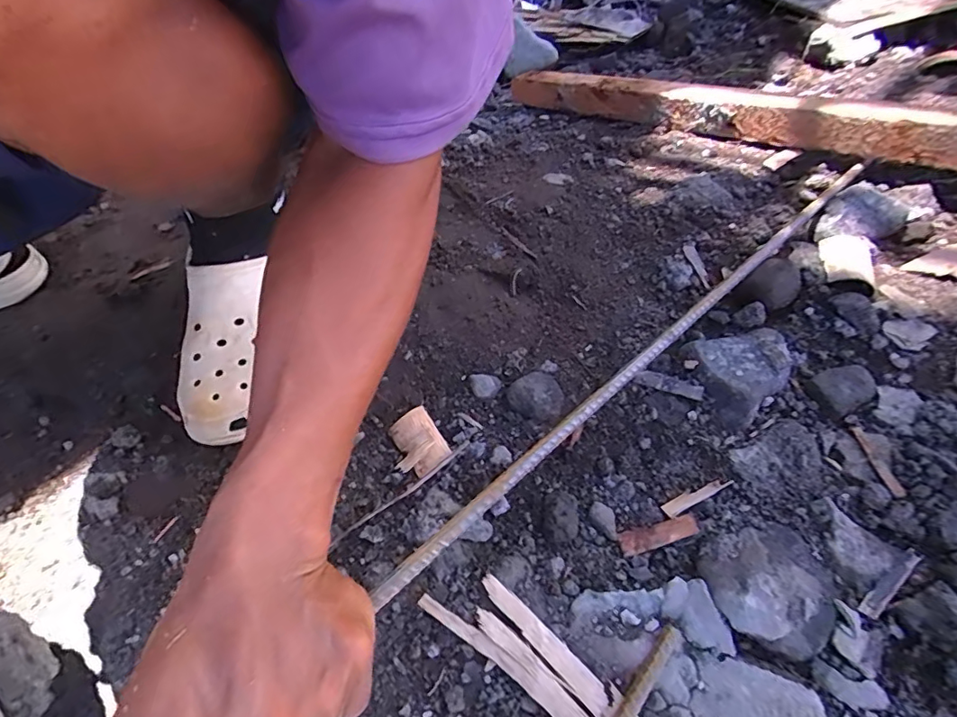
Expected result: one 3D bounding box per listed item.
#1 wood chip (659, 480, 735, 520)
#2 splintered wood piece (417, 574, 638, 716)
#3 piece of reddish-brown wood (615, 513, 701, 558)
[{"bbox_3d":[0.160,0.100,0.382,0.053,0.007,0.011,-24,61,-13],"label":"wood chip"},{"bbox_3d":[0.050,0.202,0.316,0.187,0.012,0.044,39,66,22],"label":"splintered wood piece"},{"bbox_3d":[0.129,0.127,0.375,0.055,0.006,0.016,-22,56,10],"label":"piece of reddish-brown wood"}]

